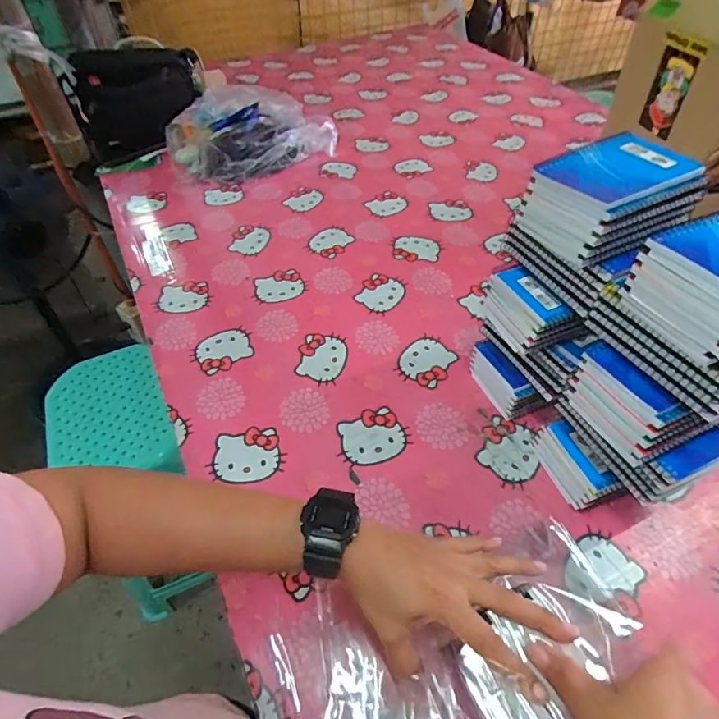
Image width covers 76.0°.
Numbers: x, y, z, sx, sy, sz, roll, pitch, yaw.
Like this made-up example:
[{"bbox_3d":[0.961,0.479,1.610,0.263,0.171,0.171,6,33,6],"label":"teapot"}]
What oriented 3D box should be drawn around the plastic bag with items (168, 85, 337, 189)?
[{"bbox_3d":[-0.237,-0.501,1.010,0.354,0.103,0.218,-27,54,-20],"label":"plastic bag with items"}]

